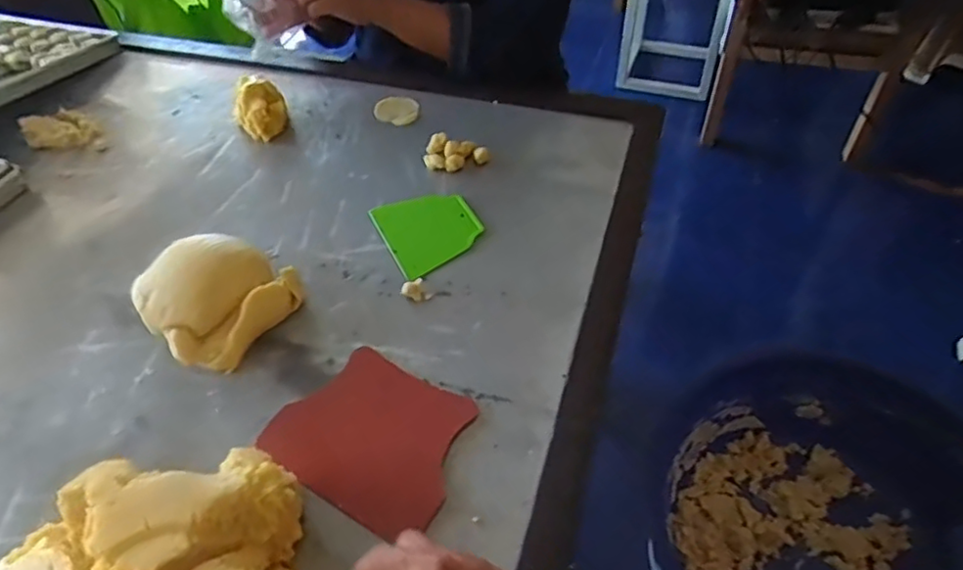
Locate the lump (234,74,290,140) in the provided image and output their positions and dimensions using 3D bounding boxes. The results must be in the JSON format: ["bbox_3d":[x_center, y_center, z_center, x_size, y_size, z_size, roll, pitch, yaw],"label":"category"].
[{"bbox_3d":[-0.297,-0.239,0.852,0.063,0.062,0.079,-24,52,-17],"label":"lump"}]

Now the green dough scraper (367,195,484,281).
[{"bbox_3d":[-0.059,-0.066,0.716,0.102,0.008,0.111,-23,52,-16],"label":"green dough scraper"}]

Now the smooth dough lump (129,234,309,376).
[{"bbox_3d":[-0.270,0.010,0.632,0.148,0.057,0.129,23,54,22],"label":"smooth dough lump"}]

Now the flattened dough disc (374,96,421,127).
[{"bbox_3d":[-0.117,-0.241,0.874,0.060,0.008,0.072,-8,49,-4],"label":"flattened dough disc"}]

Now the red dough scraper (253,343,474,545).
[{"bbox_3d":[-0.093,0.125,0.548,0.162,0.010,0.131,24,54,22],"label":"red dough scraper"}]

